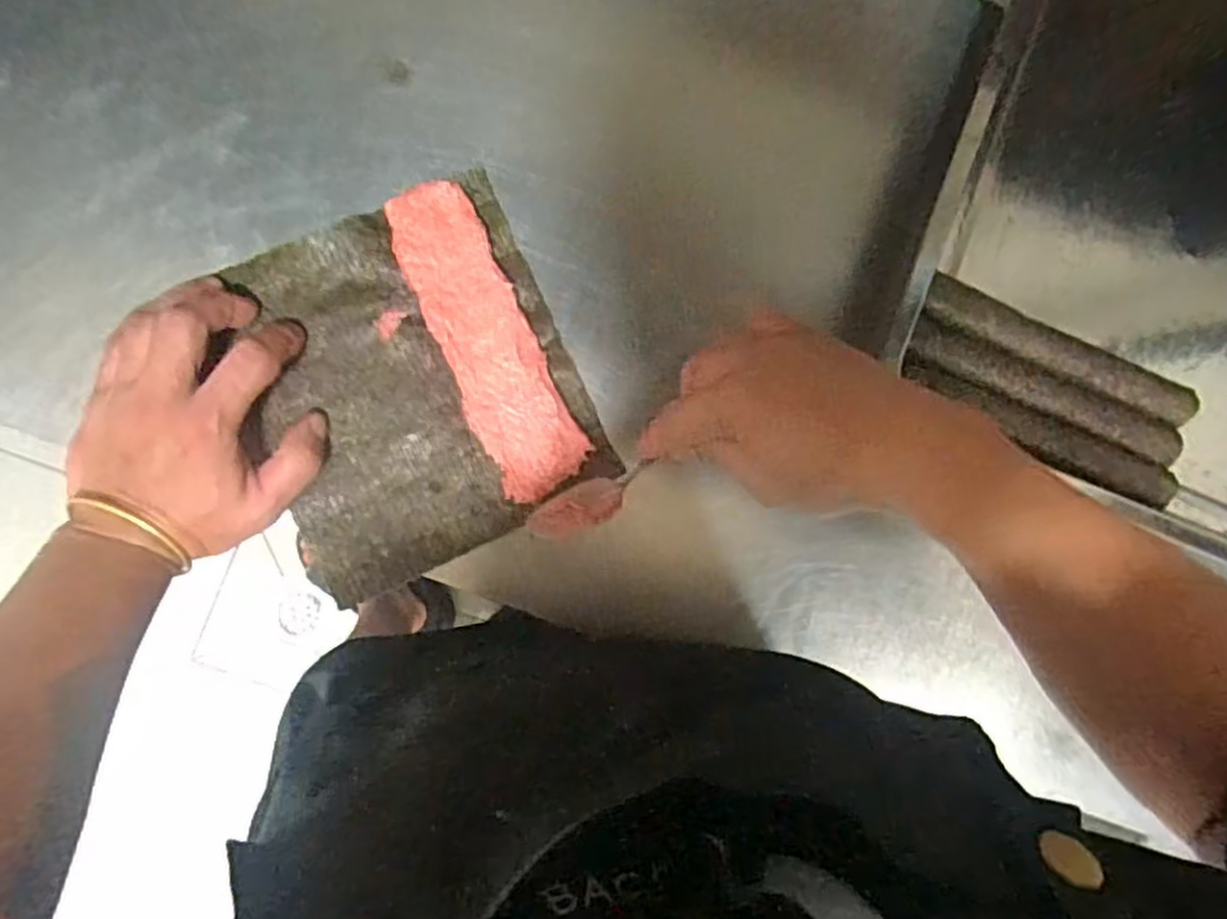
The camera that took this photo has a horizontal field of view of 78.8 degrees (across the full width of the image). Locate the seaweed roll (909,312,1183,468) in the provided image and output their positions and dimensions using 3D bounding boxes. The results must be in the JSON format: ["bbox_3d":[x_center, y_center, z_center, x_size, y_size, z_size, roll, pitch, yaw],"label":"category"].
[{"bbox_3d":[0.275,-0.041,0.484,0.196,0.025,0.028,22,86,-7],"label":"seaweed roll"}]

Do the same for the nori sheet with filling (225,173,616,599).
[{"bbox_3d":[-0.118,-0.043,0.437,0.185,0.017,0.199,-25,92,-8],"label":"nori sheet with filling"}]

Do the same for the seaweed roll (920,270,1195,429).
[{"bbox_3d":[0.286,-0.067,0.486,0.197,0.027,0.032,21,86,-7],"label":"seaweed roll"}]

